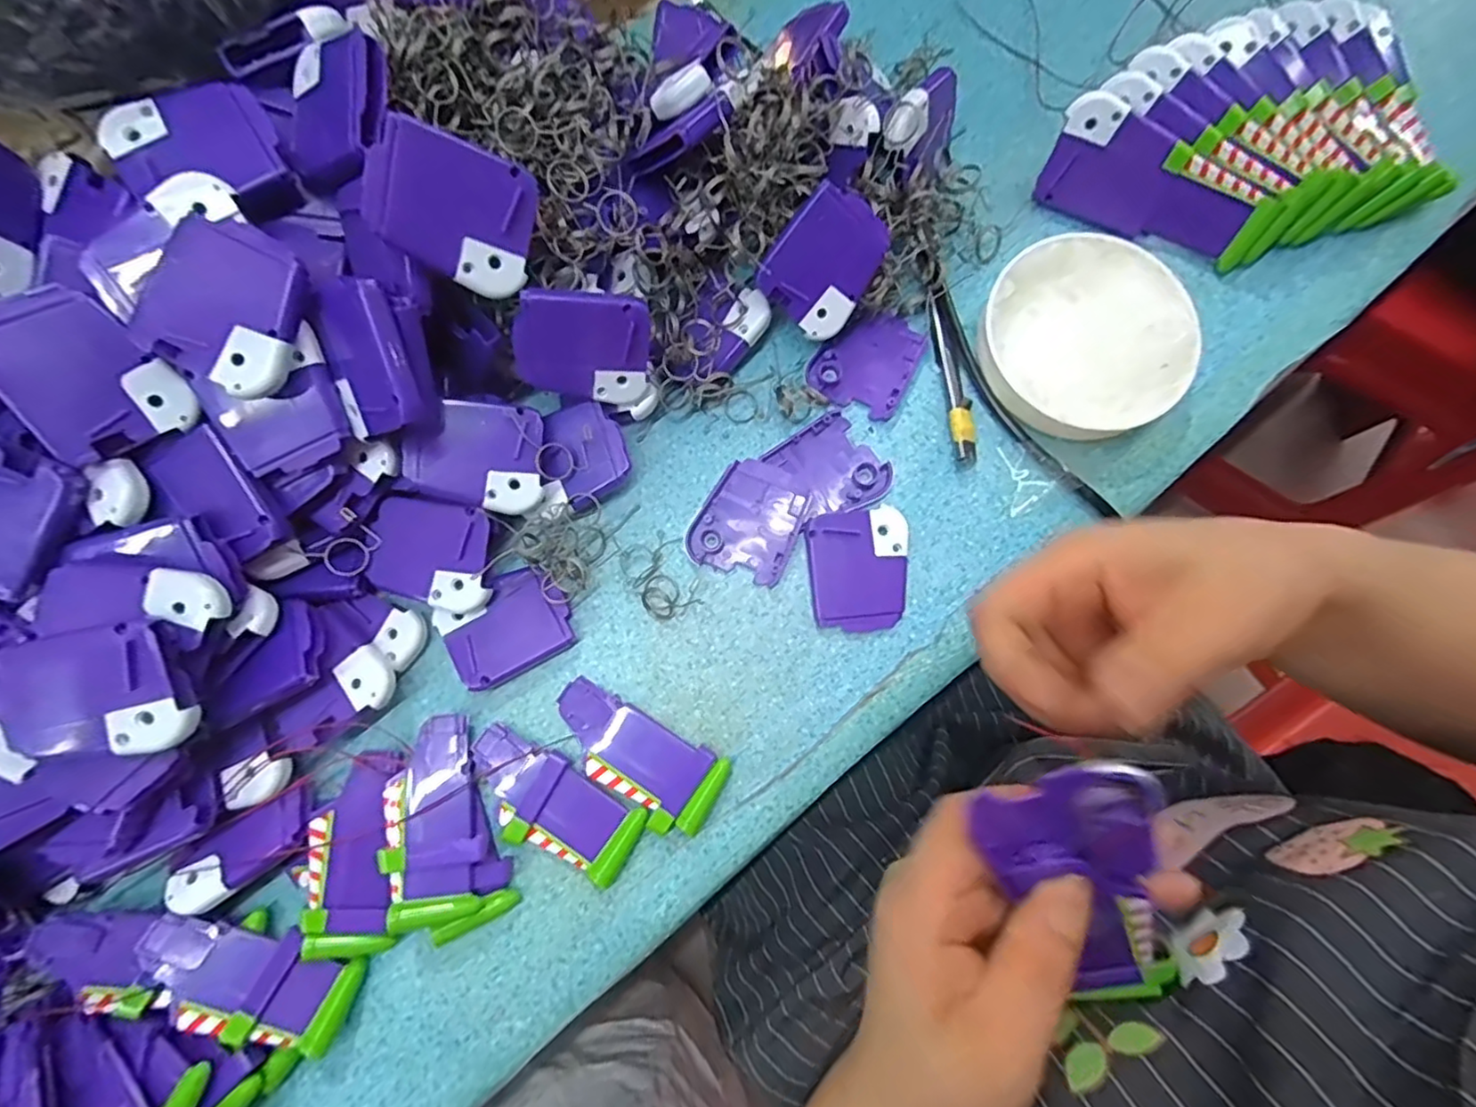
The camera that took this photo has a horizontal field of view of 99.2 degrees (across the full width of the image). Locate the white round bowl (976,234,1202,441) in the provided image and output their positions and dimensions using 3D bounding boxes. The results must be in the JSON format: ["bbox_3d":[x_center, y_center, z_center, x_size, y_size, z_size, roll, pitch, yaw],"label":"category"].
[{"bbox_3d":[0.181,-0.112,0.331,0.102,0.028,0.103,0,80,-1],"label":"white round bowl"}]

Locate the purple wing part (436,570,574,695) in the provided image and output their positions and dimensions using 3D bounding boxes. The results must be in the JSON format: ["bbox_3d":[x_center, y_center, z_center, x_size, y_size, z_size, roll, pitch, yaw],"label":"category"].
[{"bbox_3d":[-0.115,0.037,0.316,0.060,0.009,0.047,-29,82,-6],"label":"purple wing part"}]

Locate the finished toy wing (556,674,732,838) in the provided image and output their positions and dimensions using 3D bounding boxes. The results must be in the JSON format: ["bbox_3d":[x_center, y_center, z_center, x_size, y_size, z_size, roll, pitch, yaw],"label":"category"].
[{"bbox_3d":[-0.051,0.099,0.308,0.088,0.010,0.039,30,81,4],"label":"finished toy wing"}]

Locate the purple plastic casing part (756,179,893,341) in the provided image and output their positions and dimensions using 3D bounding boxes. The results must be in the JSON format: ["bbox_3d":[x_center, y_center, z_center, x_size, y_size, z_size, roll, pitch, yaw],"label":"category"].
[{"bbox_3d":[0.044,-0.146,0.316,0.051,0.006,0.062,33,117,-18],"label":"purple plastic casing part"}]

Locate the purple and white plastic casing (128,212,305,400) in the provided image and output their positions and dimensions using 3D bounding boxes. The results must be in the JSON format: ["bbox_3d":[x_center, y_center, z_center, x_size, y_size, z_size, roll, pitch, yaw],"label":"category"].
[{"bbox_3d":[-0.201,-0.097,0.247,0.049,0.007,0.061,19,88,-16],"label":"purple and white plastic casing"}]

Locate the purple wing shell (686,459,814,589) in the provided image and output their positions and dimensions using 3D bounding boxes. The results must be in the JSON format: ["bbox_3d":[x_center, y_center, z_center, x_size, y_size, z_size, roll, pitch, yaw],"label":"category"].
[{"bbox_3d":[0.006,-0.018,0.331,0.051,0.006,0.060,22,80,3],"label":"purple wing shell"}]

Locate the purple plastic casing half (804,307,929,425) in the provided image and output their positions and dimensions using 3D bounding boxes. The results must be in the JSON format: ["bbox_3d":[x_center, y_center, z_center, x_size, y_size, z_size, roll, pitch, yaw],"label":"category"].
[{"bbox_3d":[0.071,-0.108,0.344,0.050,0.007,0.060,25,81,4],"label":"purple plastic casing half"}]

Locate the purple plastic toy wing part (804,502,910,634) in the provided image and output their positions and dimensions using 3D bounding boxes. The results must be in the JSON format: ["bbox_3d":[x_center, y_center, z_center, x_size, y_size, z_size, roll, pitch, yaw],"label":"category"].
[{"bbox_3d":[0.063,0.009,0.322,0.052,0.009,0.060,-6,80,-2],"label":"purple plastic toy wing part"}]

